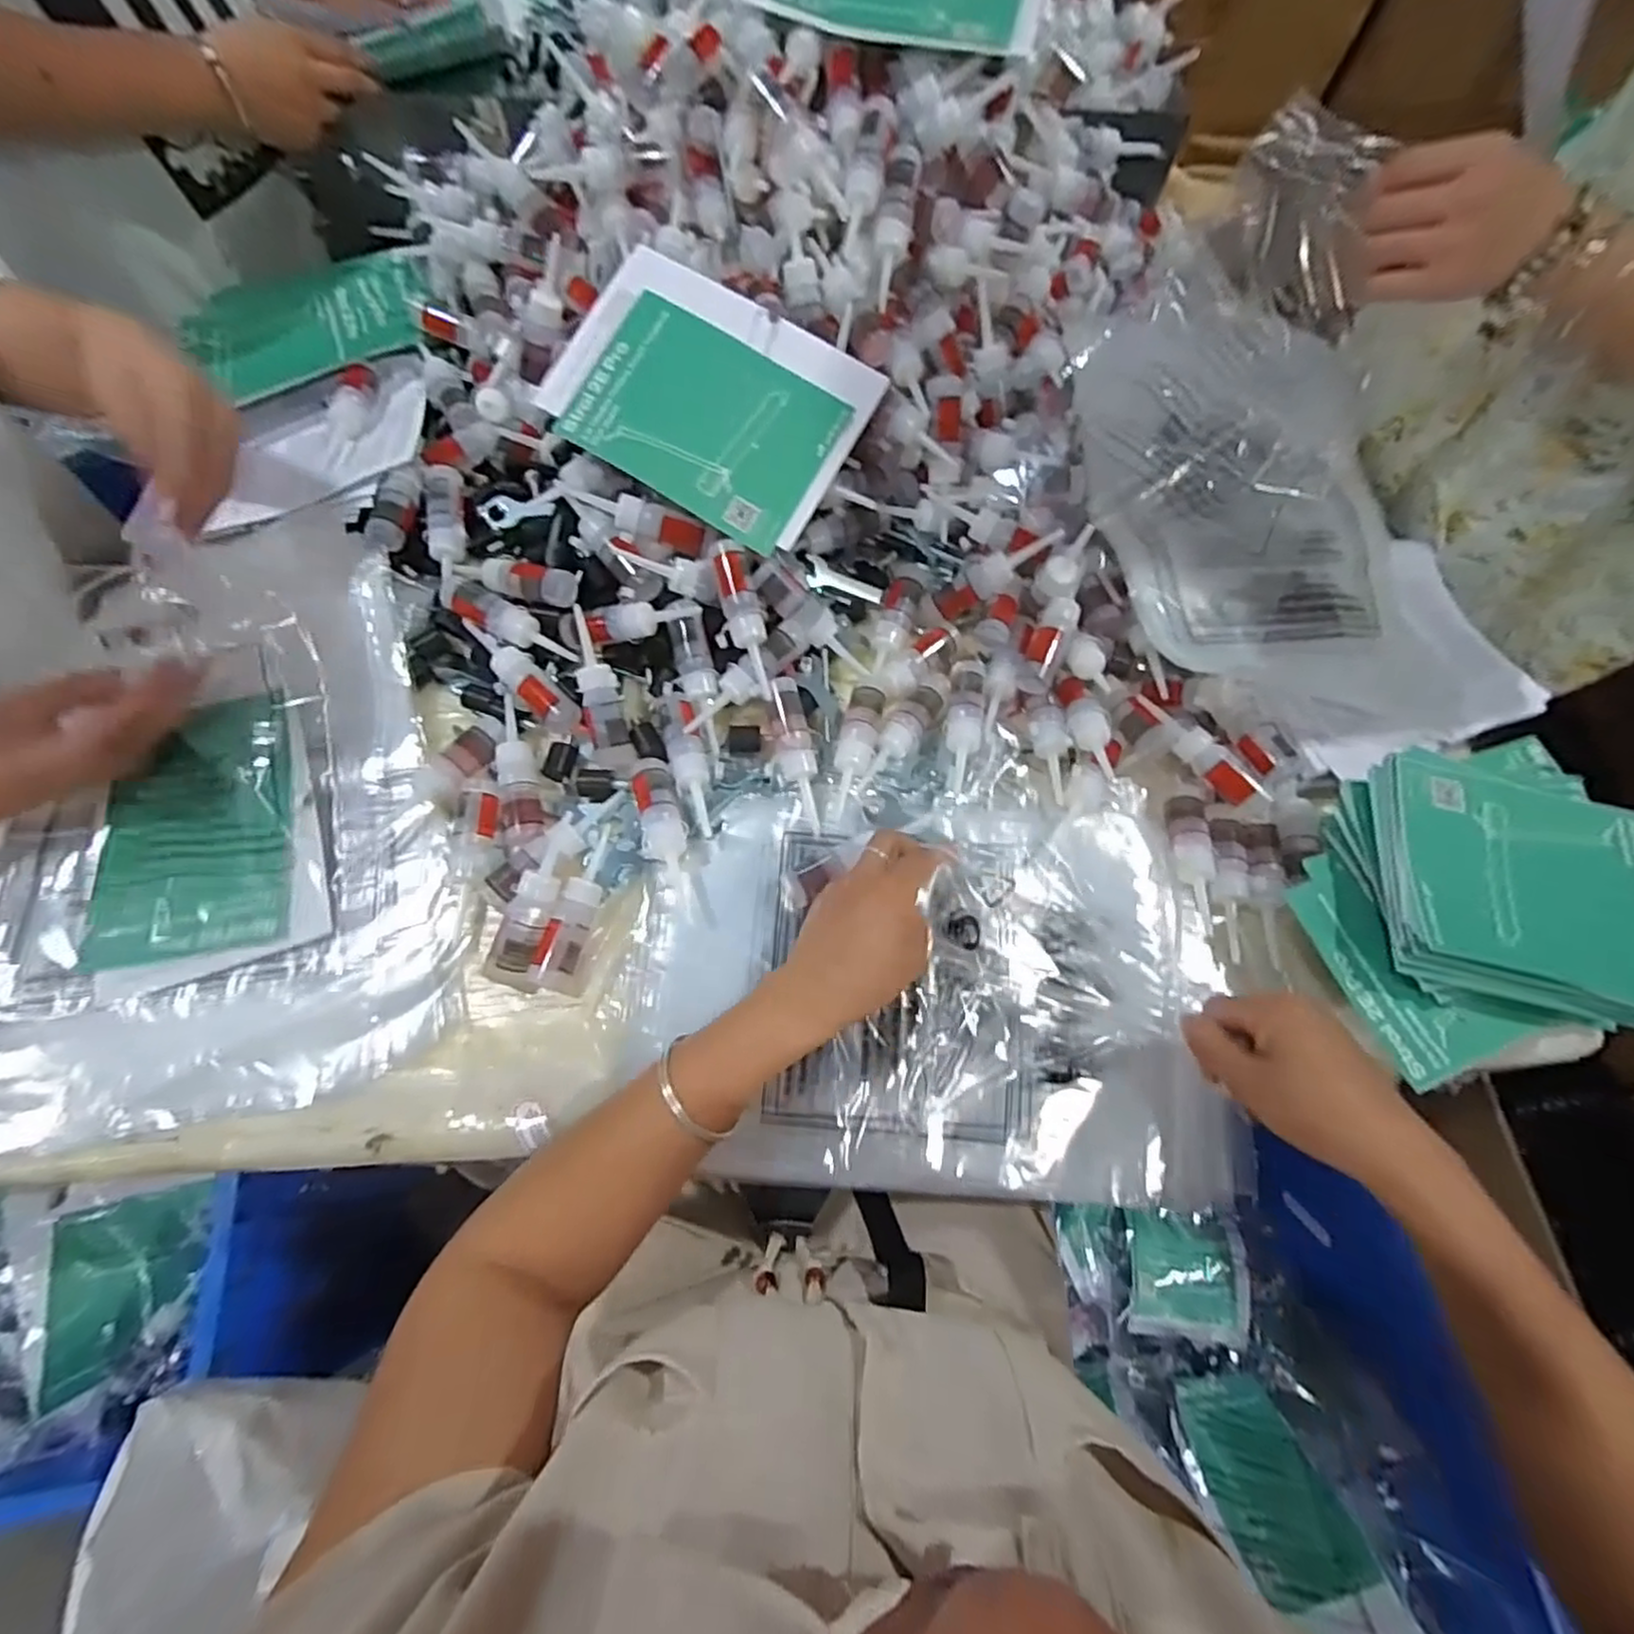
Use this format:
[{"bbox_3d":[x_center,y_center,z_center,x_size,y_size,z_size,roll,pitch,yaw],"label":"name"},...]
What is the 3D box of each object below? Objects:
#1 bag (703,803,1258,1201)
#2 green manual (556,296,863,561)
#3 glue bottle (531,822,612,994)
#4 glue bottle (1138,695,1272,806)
[{"bbox_3d":[0.123,0.110,0.457,0.322,0.048,0.244,1,67,-3],"label":"bag"},{"bbox_3d":[-0.077,-0.277,0.493,0.173,0.010,0.116,30,87,0],"label":"green manual"},{"bbox_3d":[-0.155,0.057,0.451,0.030,0.022,0.107,9,67,1],"label":"glue bottle"},{"bbox_3d":[0.265,-0.048,0.487,0.019,0.022,0.103,-32,73,-15],"label":"glue bottle"}]

